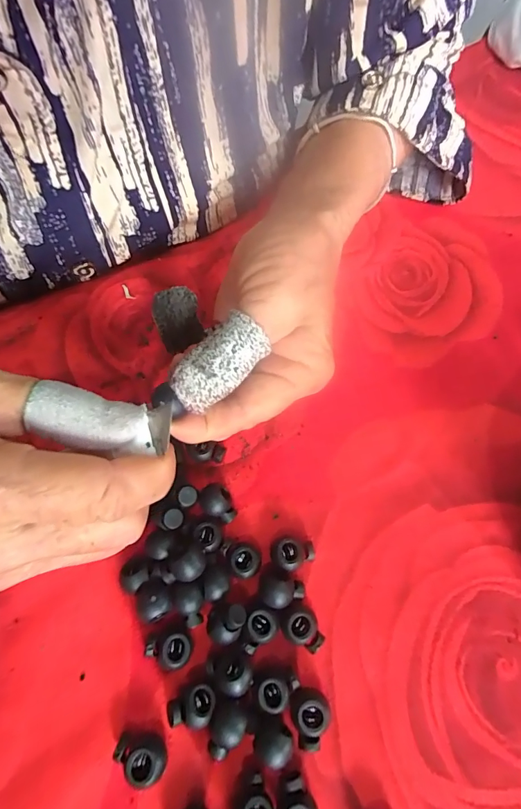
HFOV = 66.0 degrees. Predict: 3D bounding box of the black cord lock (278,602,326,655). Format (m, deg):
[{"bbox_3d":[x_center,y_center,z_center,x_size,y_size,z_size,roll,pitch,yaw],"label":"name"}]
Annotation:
[{"bbox_3d":[0.017,0.095,0.172,0.015,0.012,0.020,-29,72,-12],"label":"black cord lock"}]

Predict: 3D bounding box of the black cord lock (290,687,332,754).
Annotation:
[{"bbox_3d":[0.020,0.124,0.160,0.015,0.011,0.020,-7,69,-4],"label":"black cord lock"}]

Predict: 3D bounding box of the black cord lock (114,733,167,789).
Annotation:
[{"bbox_3d":[-0.045,0.132,0.151,0.019,0.011,0.013,25,70,8],"label":"black cord lock"}]

